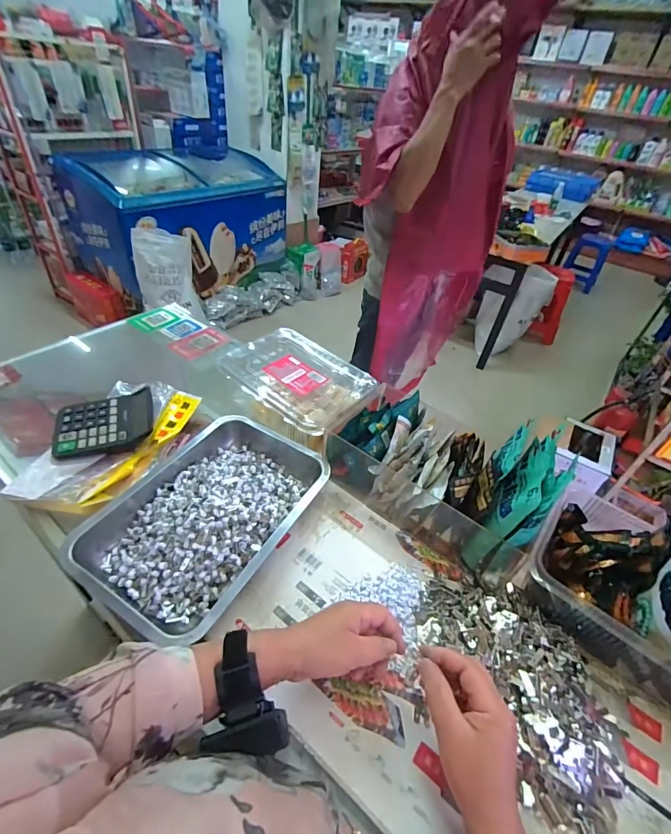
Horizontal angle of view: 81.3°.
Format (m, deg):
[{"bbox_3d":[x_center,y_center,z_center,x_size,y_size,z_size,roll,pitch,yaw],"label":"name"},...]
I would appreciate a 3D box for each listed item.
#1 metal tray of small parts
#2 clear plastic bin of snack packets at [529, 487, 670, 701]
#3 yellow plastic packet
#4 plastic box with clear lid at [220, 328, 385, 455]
[{"bbox_3d":[-0.166,0.123,0.532,0.217,0.052,0.313,24,44,18],"label":"metal tray of small parts"},{"bbox_3d":[0.369,0.205,0.441,0.168,0.148,0.256,-30,53,-34],"label":"clear plastic bin of snack packets"},{"bbox_3d":[-0.292,0.042,0.619,0.042,0.023,0.242,14,42,7],"label":"yellow plastic packet"},{"bbox_3d":[-0.065,-0.052,0.697,0.257,0.082,0.174,31,47,24],"label":"plastic box with clear lid"}]

